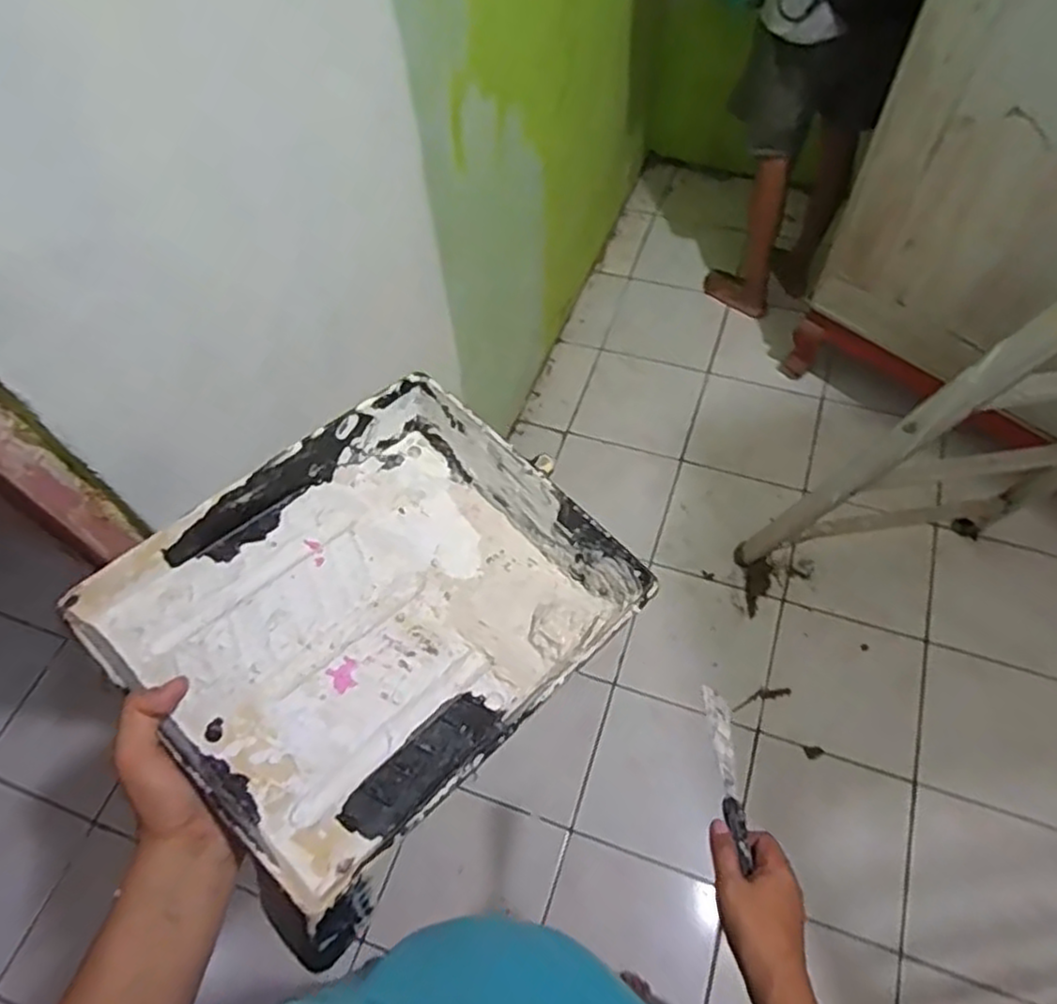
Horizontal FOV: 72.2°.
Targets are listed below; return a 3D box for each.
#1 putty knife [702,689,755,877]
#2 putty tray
[{"bbox_3d":[0.188,0.252,0.679,0.026,0.016,0.164,-1,45,3],"label":"putty knife"},{"bbox_3d":[-0.111,0.081,0.573,0.287,0.105,0.333,38,67,23],"label":"putty tray"}]

